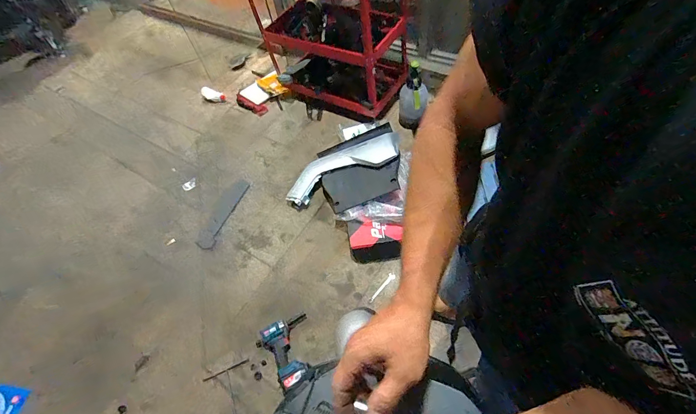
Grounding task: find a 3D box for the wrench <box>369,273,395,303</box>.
[{"bbox_3d":[0.139,0.332,1.412,0.028,0.008,0.156,35,68,26],"label":"wrench"}]

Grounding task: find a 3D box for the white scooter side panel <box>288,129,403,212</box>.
[{"bbox_3d":[-0.027,-0.187,1.627,0.589,0.071,0.186,-26,60,7],"label":"white scooter side panel"}]

